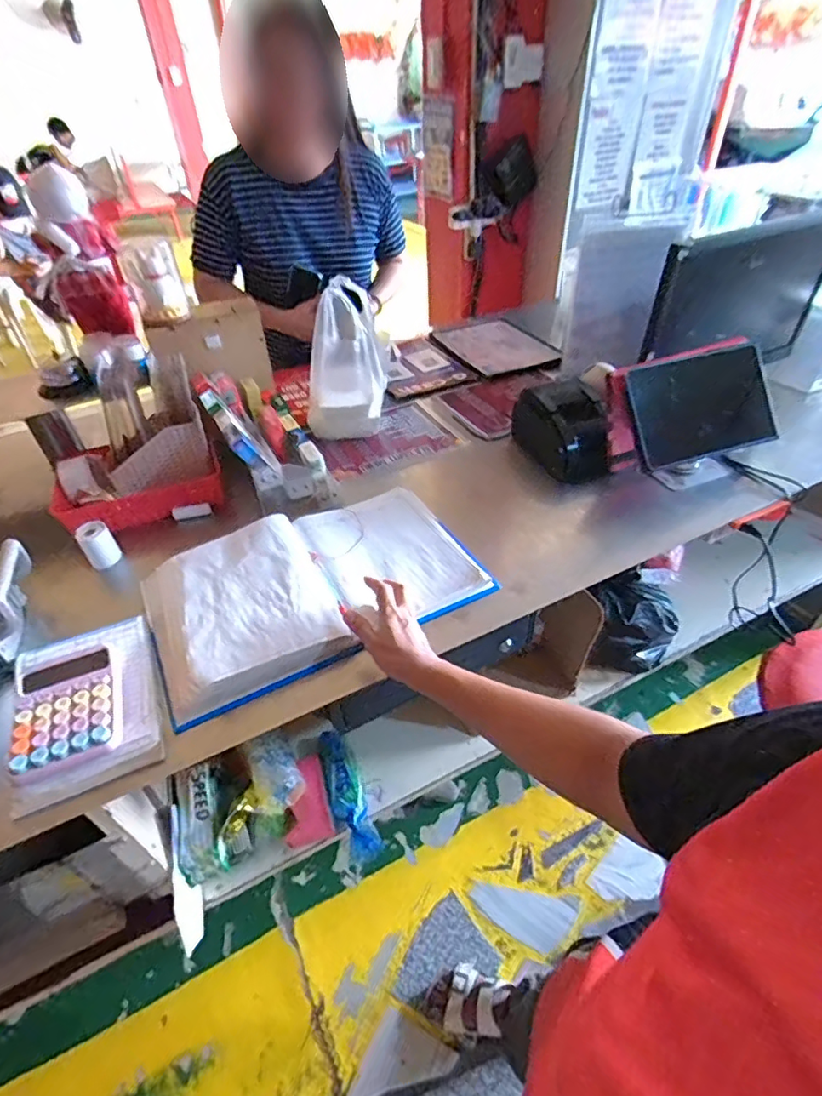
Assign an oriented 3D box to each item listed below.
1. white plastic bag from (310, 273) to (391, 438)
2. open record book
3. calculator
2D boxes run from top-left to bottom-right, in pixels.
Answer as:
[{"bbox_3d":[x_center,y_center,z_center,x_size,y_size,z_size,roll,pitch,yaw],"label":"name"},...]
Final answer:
[{"bbox_3d":[-0.120,-0.355,1.033,0.158,0.252,0.140,-1,42,2],"label":"white plastic bag"},{"bbox_3d":[-0.138,0.041,0.756,0.435,0.056,0.276,-22,53,-19],"label":"open record book"},{"bbox_3d":[-0.389,0.178,0.603,0.105,0.022,0.153,-20,45,-18],"label":"calculator"}]

